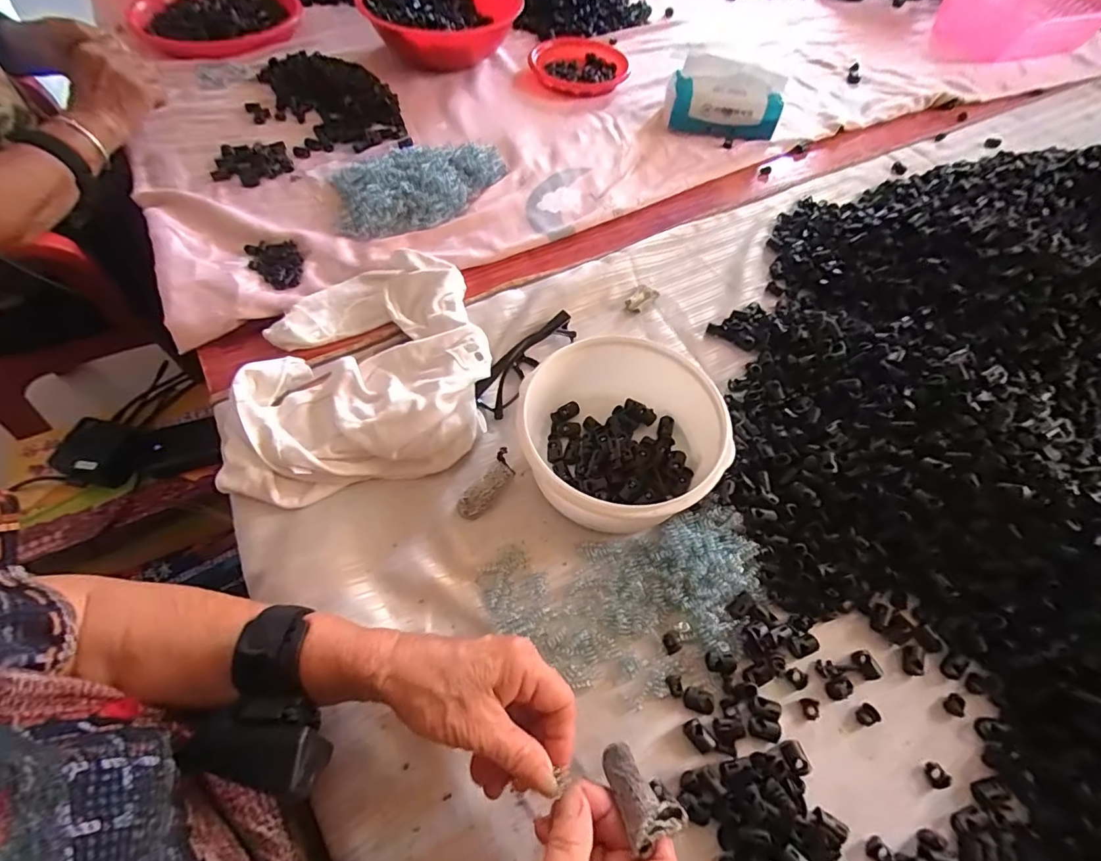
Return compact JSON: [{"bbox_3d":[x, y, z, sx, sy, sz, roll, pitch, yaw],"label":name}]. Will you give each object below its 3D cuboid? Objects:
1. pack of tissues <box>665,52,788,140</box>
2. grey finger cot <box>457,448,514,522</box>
[{"bbox_3d":[0.249,-0.476,0.720,0.163,0.076,0.088,18,58,10],"label":"pack of tissues"},{"bbox_3d":[-0.051,0.046,0.416,0.022,0.010,0.065,33,76,19],"label":"grey finger cot"}]

